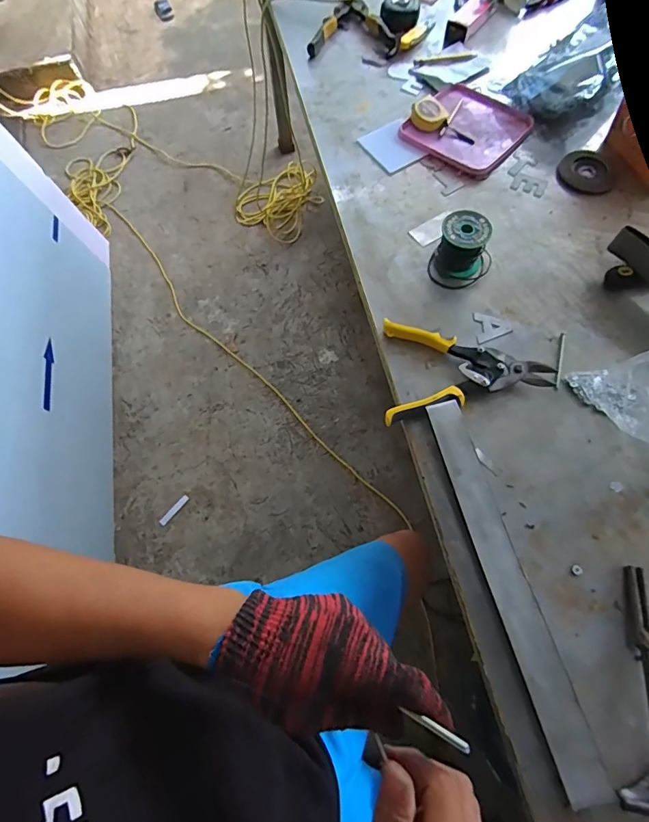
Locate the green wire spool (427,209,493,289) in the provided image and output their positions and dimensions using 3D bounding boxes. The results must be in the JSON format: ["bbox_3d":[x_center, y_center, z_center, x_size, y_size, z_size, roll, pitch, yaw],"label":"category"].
[{"bbox_3d":[0.206,-0.239,0.683,0.086,0.069,0.081,-1,66,3],"label":"green wire spool"}]

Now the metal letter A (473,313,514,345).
[{"bbox_3d":[0.244,-0.119,0.665,0.053,0.004,0.049,-2,66,2],"label":"metal letter A"}]

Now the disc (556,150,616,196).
[{"bbox_3d":[0.439,-0.402,0.778,0.084,0.008,0.096,-8,66,0],"label":"disc"}]

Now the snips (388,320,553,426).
[{"bbox_3d":[0.179,-0.073,0.634,0.225,0.024,0.140,-12,66,-2],"label":"snips"}]

